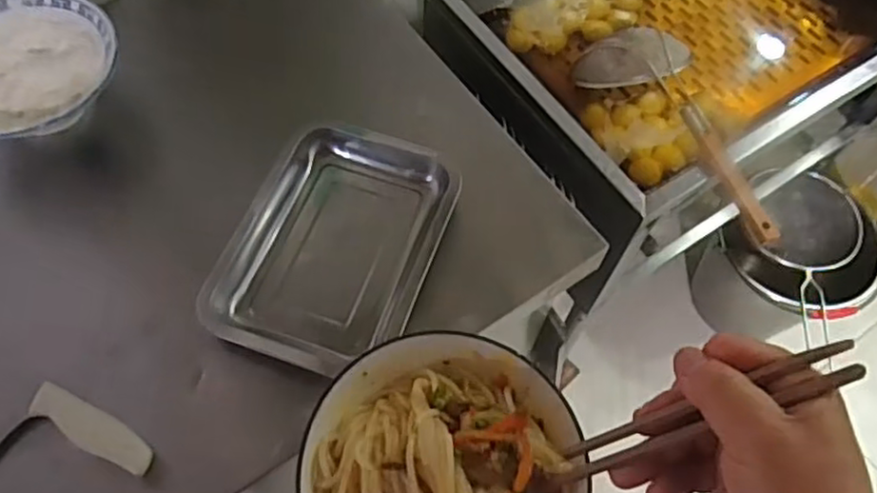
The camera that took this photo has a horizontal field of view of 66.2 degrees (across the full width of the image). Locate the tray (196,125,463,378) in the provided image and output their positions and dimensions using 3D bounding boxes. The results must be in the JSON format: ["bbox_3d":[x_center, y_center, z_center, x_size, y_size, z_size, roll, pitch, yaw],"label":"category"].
[{"bbox_3d":[-0.099,-0.003,0.667,0.191,0.035,0.256,20,63,9],"label":"tray"}]

